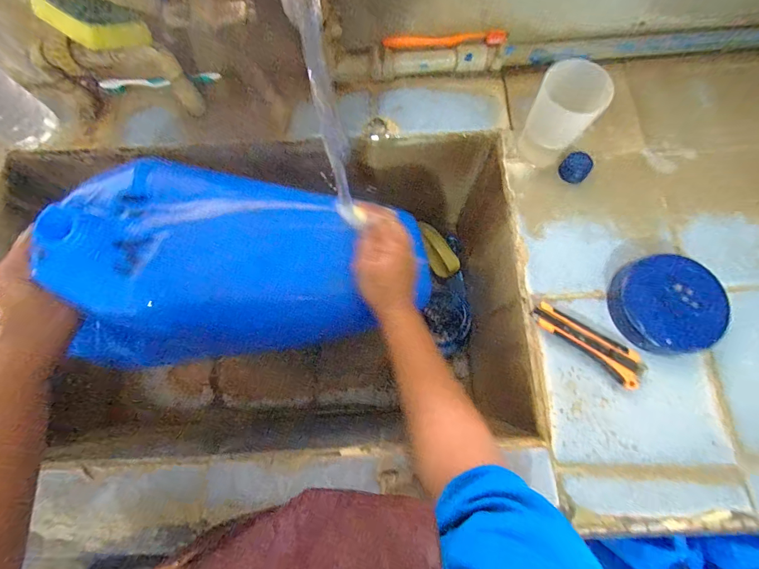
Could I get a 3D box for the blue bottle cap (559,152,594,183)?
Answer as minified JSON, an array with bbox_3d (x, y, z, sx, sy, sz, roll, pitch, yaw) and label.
[{"bbox_3d":[0.263,-0.158,0.442,0.035,0.019,0.033,-1,75,2],"label":"blue bottle cap"}]

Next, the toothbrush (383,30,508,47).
[{"bbox_3d":[0.093,-0.345,0.467,0.173,0.014,0.016,-5,75,1],"label":"toothbrush"}]

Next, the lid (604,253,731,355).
[{"bbox_3d":[0.334,0.024,0.385,0.114,0.028,0.110,-1,75,2],"label":"lid"}]

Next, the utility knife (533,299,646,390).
[{"bbox_3d":[0.241,0.066,0.383,0.131,0.019,0.036,37,79,11],"label":"utility knife"}]

